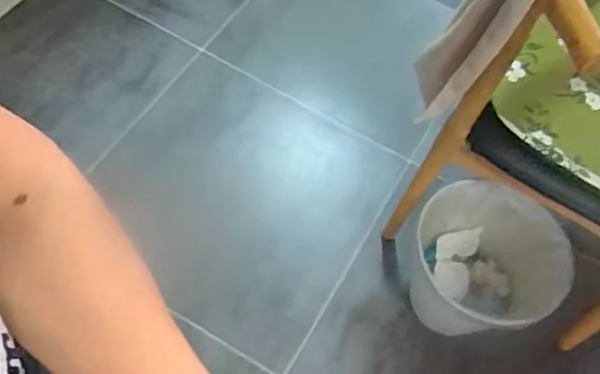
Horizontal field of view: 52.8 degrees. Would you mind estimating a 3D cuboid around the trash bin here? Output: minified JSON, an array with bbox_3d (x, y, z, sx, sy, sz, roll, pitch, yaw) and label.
[{"bbox_3d":[0.342,0.139,1.144,0.260,0.245,0.213,3,60,-3],"label":"trash bin"}]

